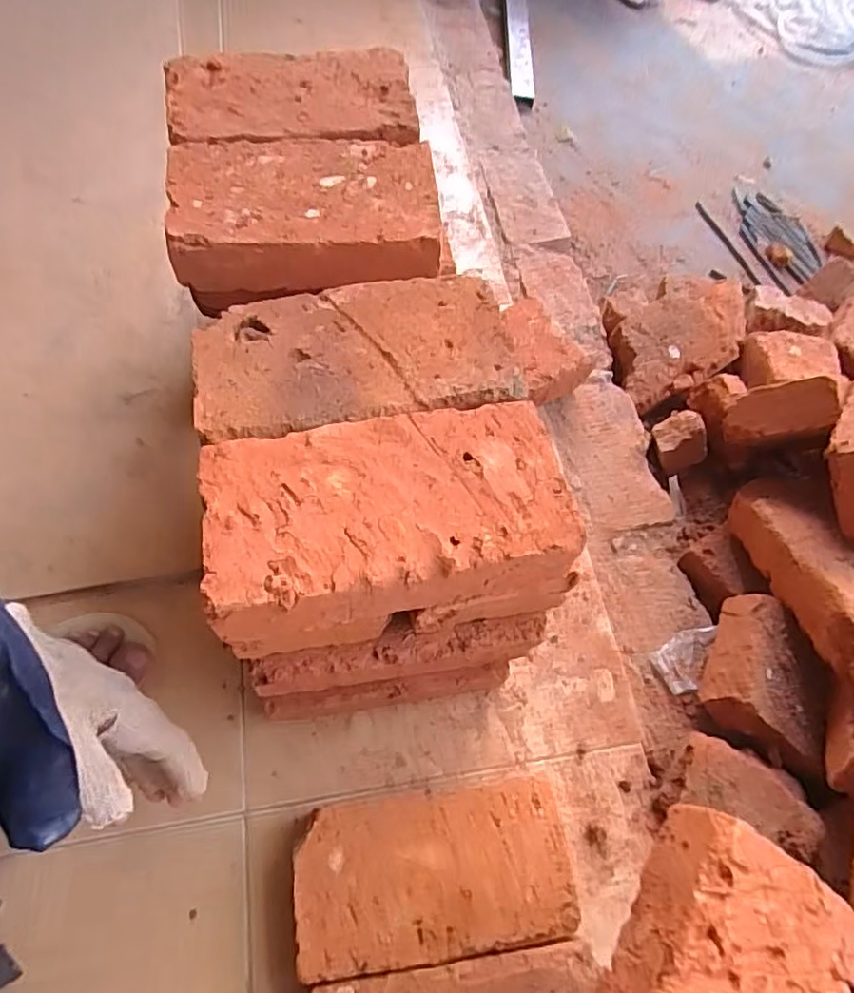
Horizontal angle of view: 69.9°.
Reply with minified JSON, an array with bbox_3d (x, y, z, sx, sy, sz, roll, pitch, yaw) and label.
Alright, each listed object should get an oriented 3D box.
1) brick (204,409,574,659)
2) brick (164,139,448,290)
[{"bbox_3d":[-0.021,0.019,0.357,0.191,0.086,0.103,-11,63,-6],"label":"brick"},{"bbox_3d":[-0.086,-0.209,0.454,0.191,0.058,0.113,-3,62,-4],"label":"brick"}]

